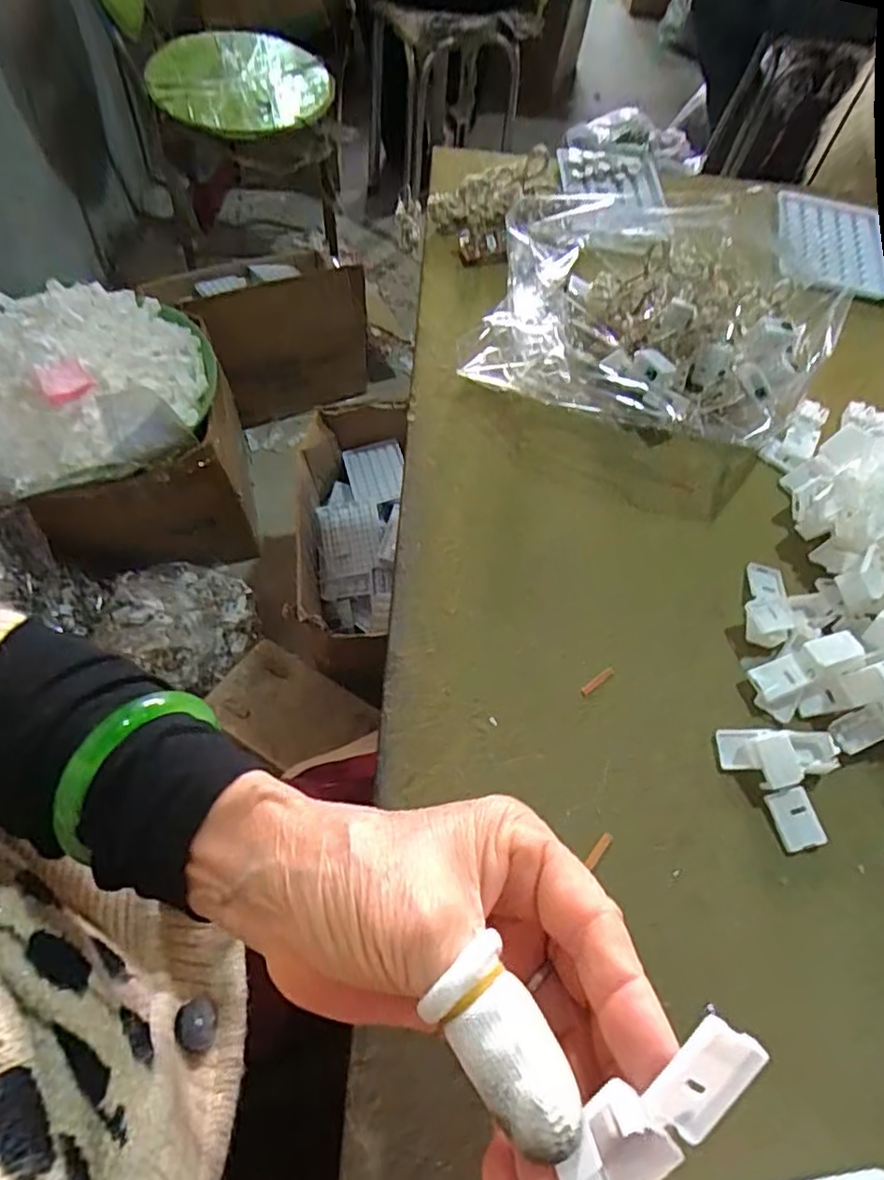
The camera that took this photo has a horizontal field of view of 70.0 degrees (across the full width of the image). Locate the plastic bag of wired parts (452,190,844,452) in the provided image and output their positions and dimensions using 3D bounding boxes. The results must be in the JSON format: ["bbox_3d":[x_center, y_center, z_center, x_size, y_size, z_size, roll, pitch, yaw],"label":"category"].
[{"bbox_3d":[0.141,-0.195,0.433,0.226,0.085,0.158,6,60,-2],"label":"plastic bag of wired parts"}]

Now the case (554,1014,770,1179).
[{"bbox_3d":[0.050,0.122,0.146,0.021,0.013,0.055,43,96,20],"label":"case"}]

